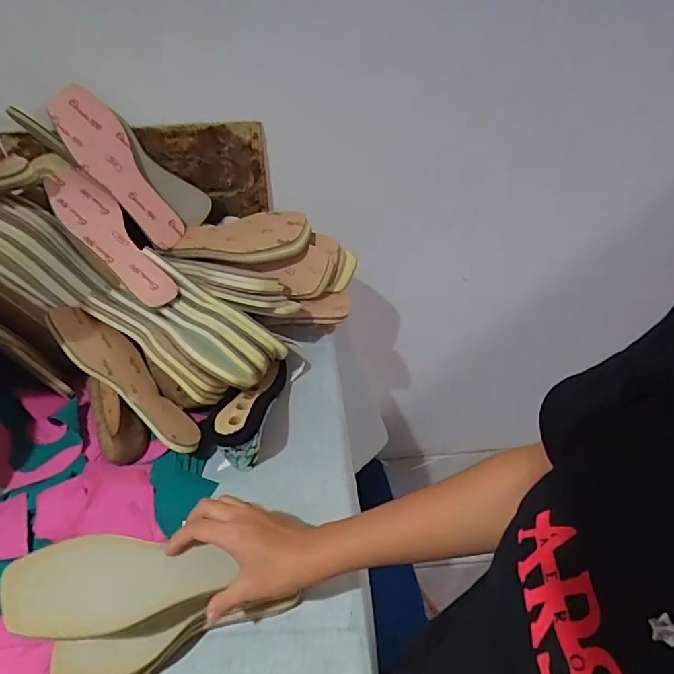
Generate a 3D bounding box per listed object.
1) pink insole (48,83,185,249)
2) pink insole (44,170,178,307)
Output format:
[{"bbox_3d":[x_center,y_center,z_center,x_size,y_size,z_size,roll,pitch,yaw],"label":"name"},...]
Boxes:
[{"bbox_3d":[-0.301,-0.229,0.700,0.074,0.226,0.011,-43,29,-21],"label":"pink insole"},{"bbox_3d":[-0.302,-0.133,0.674,0.069,0.014,0.220,-40,91,-31],"label":"pink insole"}]

